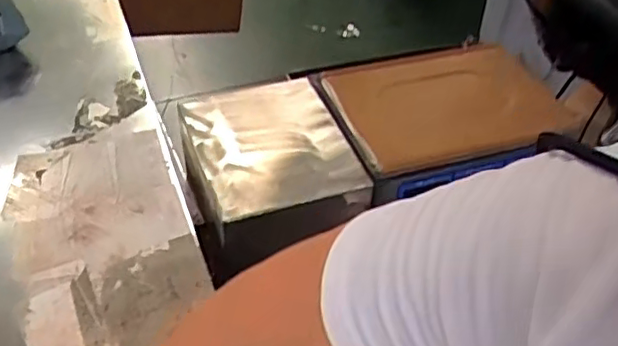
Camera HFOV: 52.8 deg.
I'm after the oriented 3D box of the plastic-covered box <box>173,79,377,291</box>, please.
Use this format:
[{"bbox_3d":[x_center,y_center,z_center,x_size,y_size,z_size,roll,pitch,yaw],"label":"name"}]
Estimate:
[{"bbox_3d":[-0.057,0.005,0.899,0.209,0.160,0.243,-16,48,-19],"label":"plastic-covered box"}]

